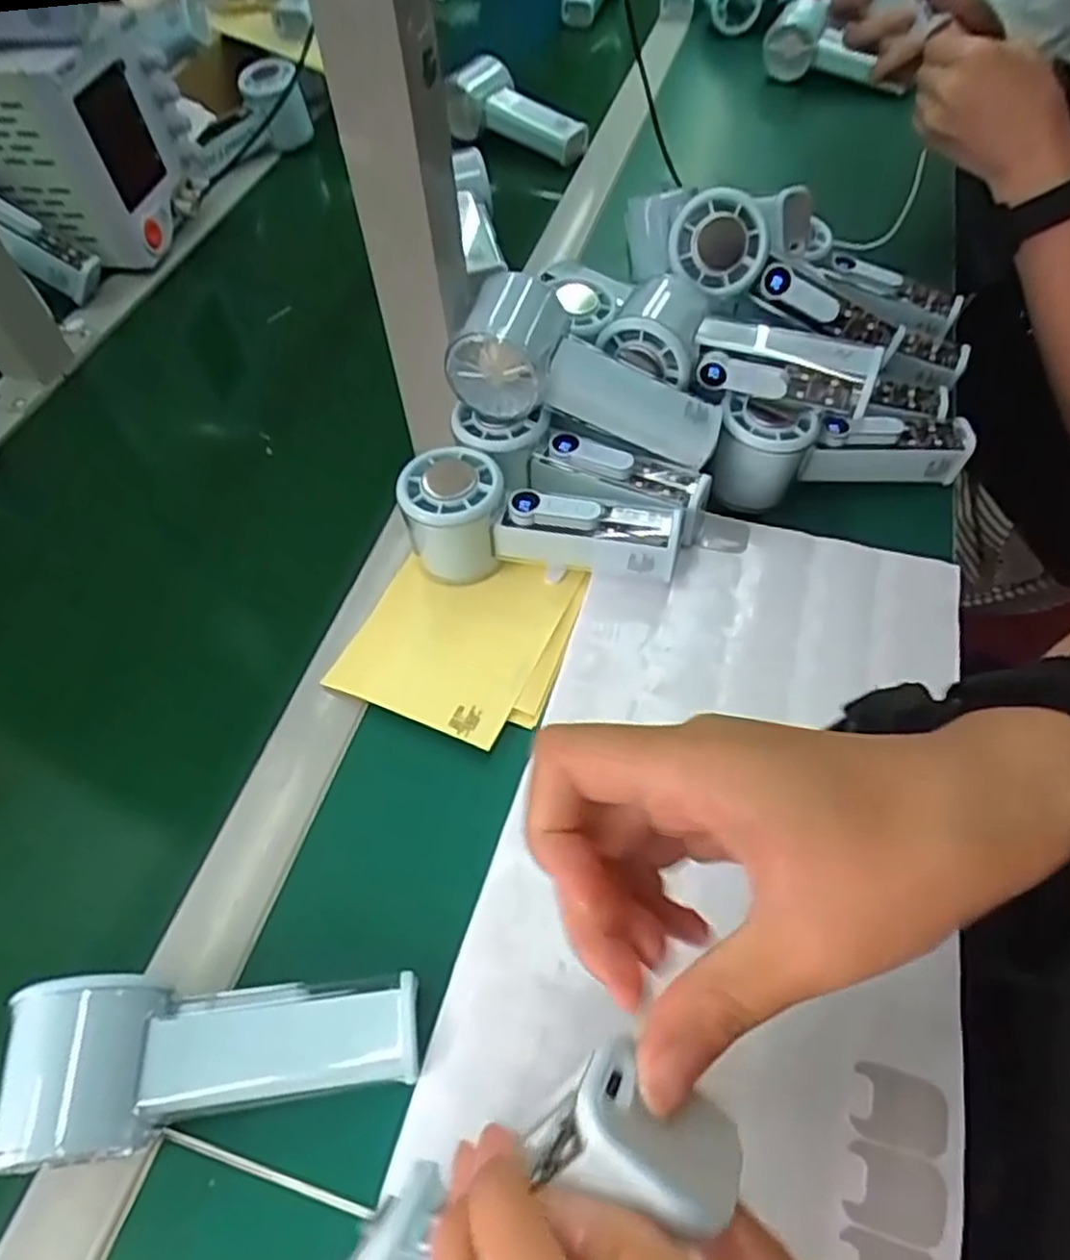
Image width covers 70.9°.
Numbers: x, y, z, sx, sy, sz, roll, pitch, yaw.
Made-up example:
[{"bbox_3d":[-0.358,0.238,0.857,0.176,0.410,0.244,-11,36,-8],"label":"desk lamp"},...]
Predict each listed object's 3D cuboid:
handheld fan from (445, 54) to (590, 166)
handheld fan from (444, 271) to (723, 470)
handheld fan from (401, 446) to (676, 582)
[{"bbox_3d":[-0.029,-0.510,0.742,0.070,0.045,0.186,-38,62,-19],"label":"handheld fan"},{"bbox_3d":[0.032,-0.146,0.427,0.150,0.054,0.063,19,58,-7],"label":"handheld fan"},{"bbox_3d":[0.001,-0.055,0.421,0.153,0.056,0.062,15,59,14],"label":"handheld fan"}]

